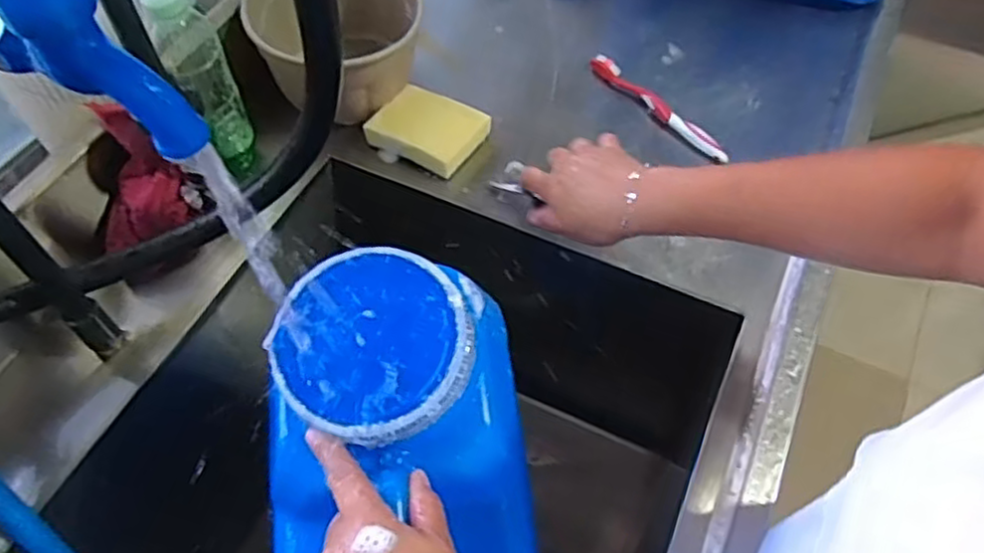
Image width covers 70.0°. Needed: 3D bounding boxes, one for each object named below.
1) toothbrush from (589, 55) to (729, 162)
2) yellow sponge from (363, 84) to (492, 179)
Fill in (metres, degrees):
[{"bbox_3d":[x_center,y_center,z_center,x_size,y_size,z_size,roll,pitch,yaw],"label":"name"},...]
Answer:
[{"bbox_3d":[0.173,-0.179,0.737,0.019,0.019,0.185,-35,62,-20],"label":"toothbrush"},{"bbox_3d":[-0.063,-0.147,0.703,0.103,0.039,0.070,25,60,17],"label":"yellow sponge"}]

